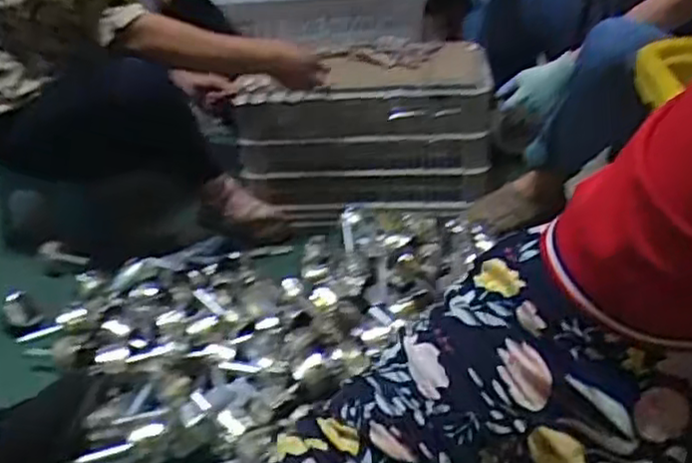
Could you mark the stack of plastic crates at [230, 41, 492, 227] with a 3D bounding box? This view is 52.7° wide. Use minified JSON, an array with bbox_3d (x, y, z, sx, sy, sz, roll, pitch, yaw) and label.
[{"bbox_3d":[0.046,-0.223,1.502,0.502,0.283,0.255,-1,28,6],"label":"stack of plastic crates"}]

